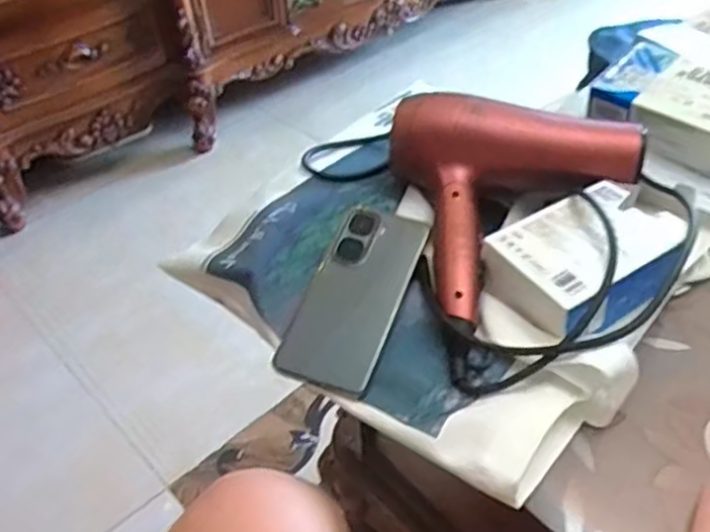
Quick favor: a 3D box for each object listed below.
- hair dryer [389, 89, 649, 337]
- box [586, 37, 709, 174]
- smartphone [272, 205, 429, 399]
[{"bbox_3d":[0.146,-0.068,0.550,0.197,0.088,0.173,-11,43,-7],"label":"hair dryer"},{"bbox_3d":[0.303,-0.140,0.607,0.104,0.045,0.171,-39,55,-16],"label":"box"},{"bbox_3d":[-0.001,0.022,0.543,0.076,0.013,0.163,15,62,20],"label":"smartphone"}]

